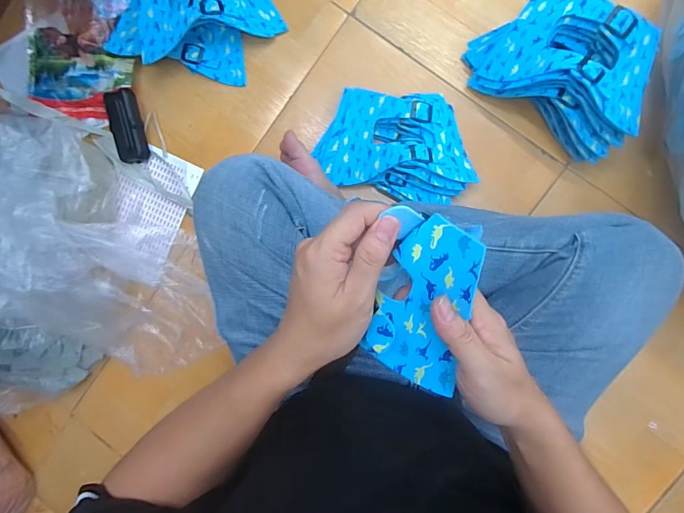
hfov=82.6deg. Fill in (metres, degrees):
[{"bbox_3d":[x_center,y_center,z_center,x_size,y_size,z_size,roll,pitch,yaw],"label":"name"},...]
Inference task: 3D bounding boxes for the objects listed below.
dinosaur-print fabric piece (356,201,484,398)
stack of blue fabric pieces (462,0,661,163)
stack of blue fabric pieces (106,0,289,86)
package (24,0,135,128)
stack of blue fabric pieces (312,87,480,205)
[{"bbox_3d":[0.054,0.034,0.265,0.063,0.024,0.127,9,114,5],"label":"dinosaur-print fabric piece"},{"bbox_3d":[0.294,-0.254,0.517,0.234,0.112,0.143,38,94,4],"label":"stack of blue fabric pieces"},{"bbox_3d":[-0.210,-0.382,0.593,0.218,0.060,0.250,31,93,4],"label":"stack of blue fabric pieces"},{"bbox_3d":[-0.424,-0.355,0.623,0.186,0.026,0.261,8,102,6],"label":"package"},{"bbox_3d":[0.081,-0.168,0.570,0.231,0.056,0.163,8,91,5],"label":"stack of blue fabric pieces"}]

